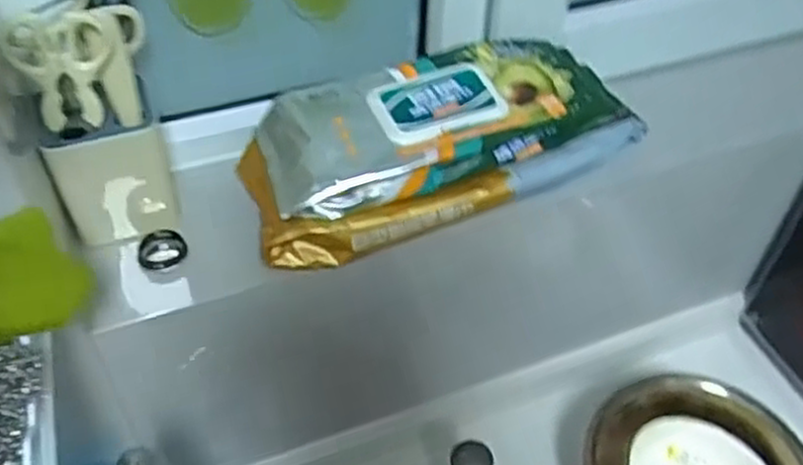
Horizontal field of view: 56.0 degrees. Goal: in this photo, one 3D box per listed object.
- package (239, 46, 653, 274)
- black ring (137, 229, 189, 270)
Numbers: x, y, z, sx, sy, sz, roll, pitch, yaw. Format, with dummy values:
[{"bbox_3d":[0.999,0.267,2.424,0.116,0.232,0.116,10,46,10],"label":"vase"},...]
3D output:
[{"bbox_3d":[0.035,-0.071,0.583,0.308,0.078,0.119,-17,49,-17],"label":"package"},{"bbox_3d":[-0.179,0.012,0.567,0.038,0.013,0.034,14,47,12],"label":"black ring"}]

